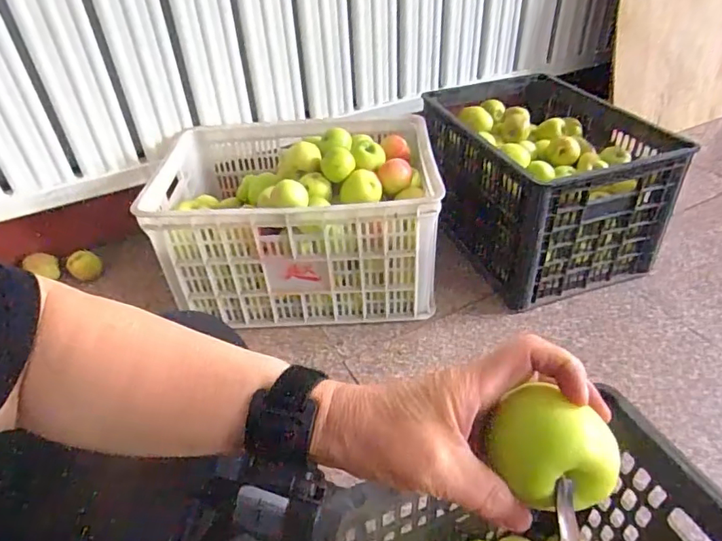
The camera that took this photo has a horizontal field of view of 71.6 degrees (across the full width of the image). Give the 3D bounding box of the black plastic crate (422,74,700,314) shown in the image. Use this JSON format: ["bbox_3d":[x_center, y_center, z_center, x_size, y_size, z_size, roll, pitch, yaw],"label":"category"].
[{"bbox_3d":[0.389,-0.207,1.143,0.387,0.289,0.501,-11,40,-10],"label":"black plastic crate"}]

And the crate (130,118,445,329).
[{"bbox_3d":[-0.125,-0.142,1.054,0.531,0.251,0.404,-4,39,-2],"label":"crate"}]

